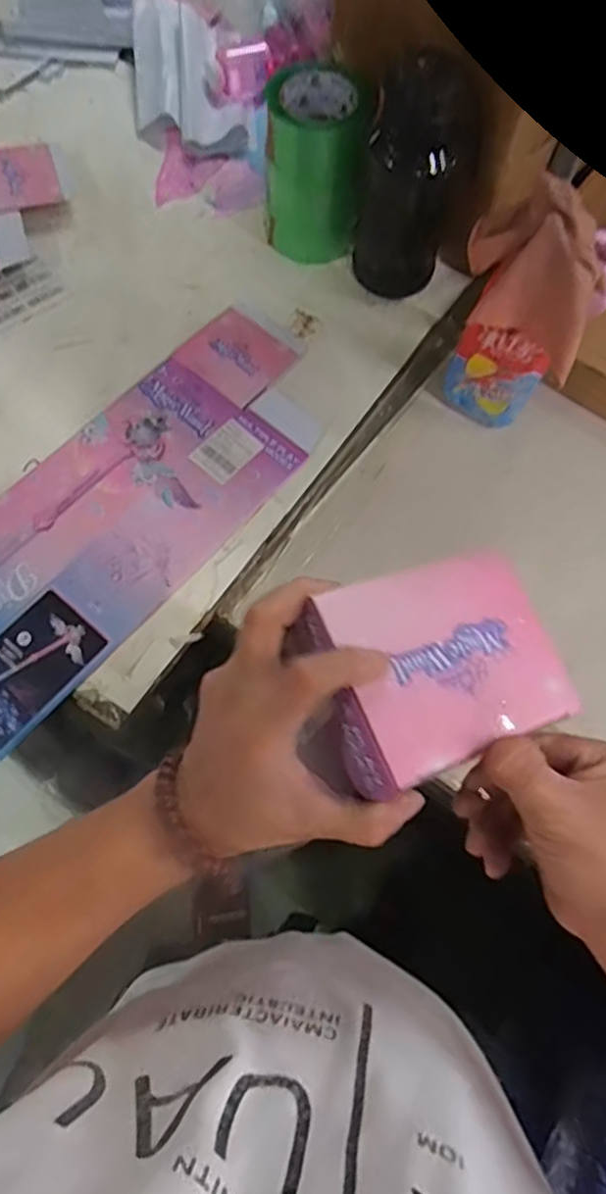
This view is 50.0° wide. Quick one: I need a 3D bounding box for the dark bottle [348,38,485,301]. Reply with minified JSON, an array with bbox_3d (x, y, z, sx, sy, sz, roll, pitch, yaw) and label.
[{"bbox_3d":[0.117,-0.429,0.681,0.097,0.216,0.085,-42,78,-14],"label":"dark bottle"}]

